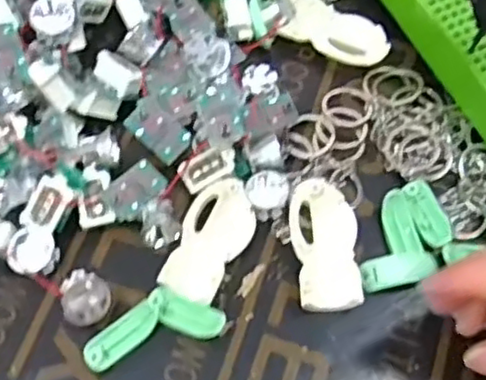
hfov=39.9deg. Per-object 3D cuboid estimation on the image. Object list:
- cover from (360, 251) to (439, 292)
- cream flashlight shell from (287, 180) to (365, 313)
[{"bbox_3d":[0.080,0.041,0.346,0.039,0.007,0.017,-12,64,-7],"label":"cover"},{"bbox_3d":[0.042,0.029,0.349,0.035,0.017,0.069,-1,63,-1],"label":"cream flashlight shell"}]

